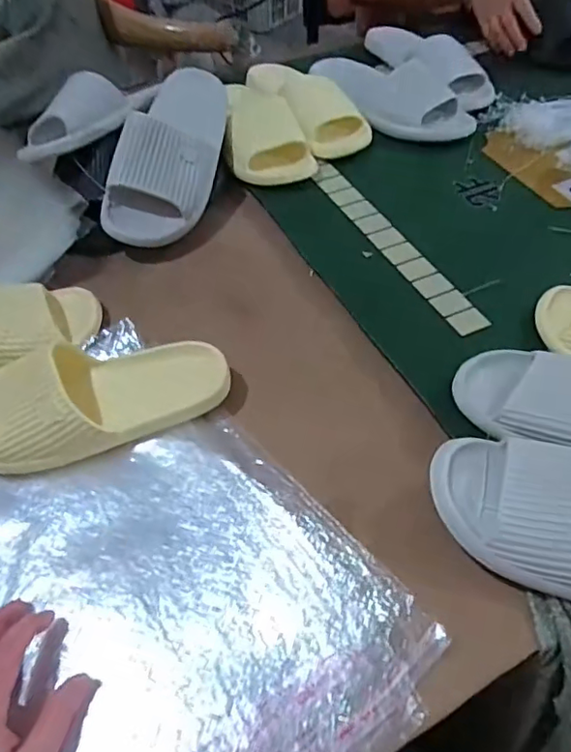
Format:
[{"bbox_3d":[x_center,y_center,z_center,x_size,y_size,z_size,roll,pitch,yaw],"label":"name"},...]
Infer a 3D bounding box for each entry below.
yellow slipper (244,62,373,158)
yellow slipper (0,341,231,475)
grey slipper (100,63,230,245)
[{"bbox_3d":[0.029,-0.390,0.837,0.100,0.060,0.213,-24,55,-17],"label":"yellow slipper"},{"bbox_3d":[-0.175,0.021,0.515,0.246,0.064,0.098,-12,53,-8],"label":"yellow slipper"},{"bbox_3d":[-0.130,-0.277,0.699,0.113,0.075,0.260,22,66,-11],"label":"grey slipper"}]

